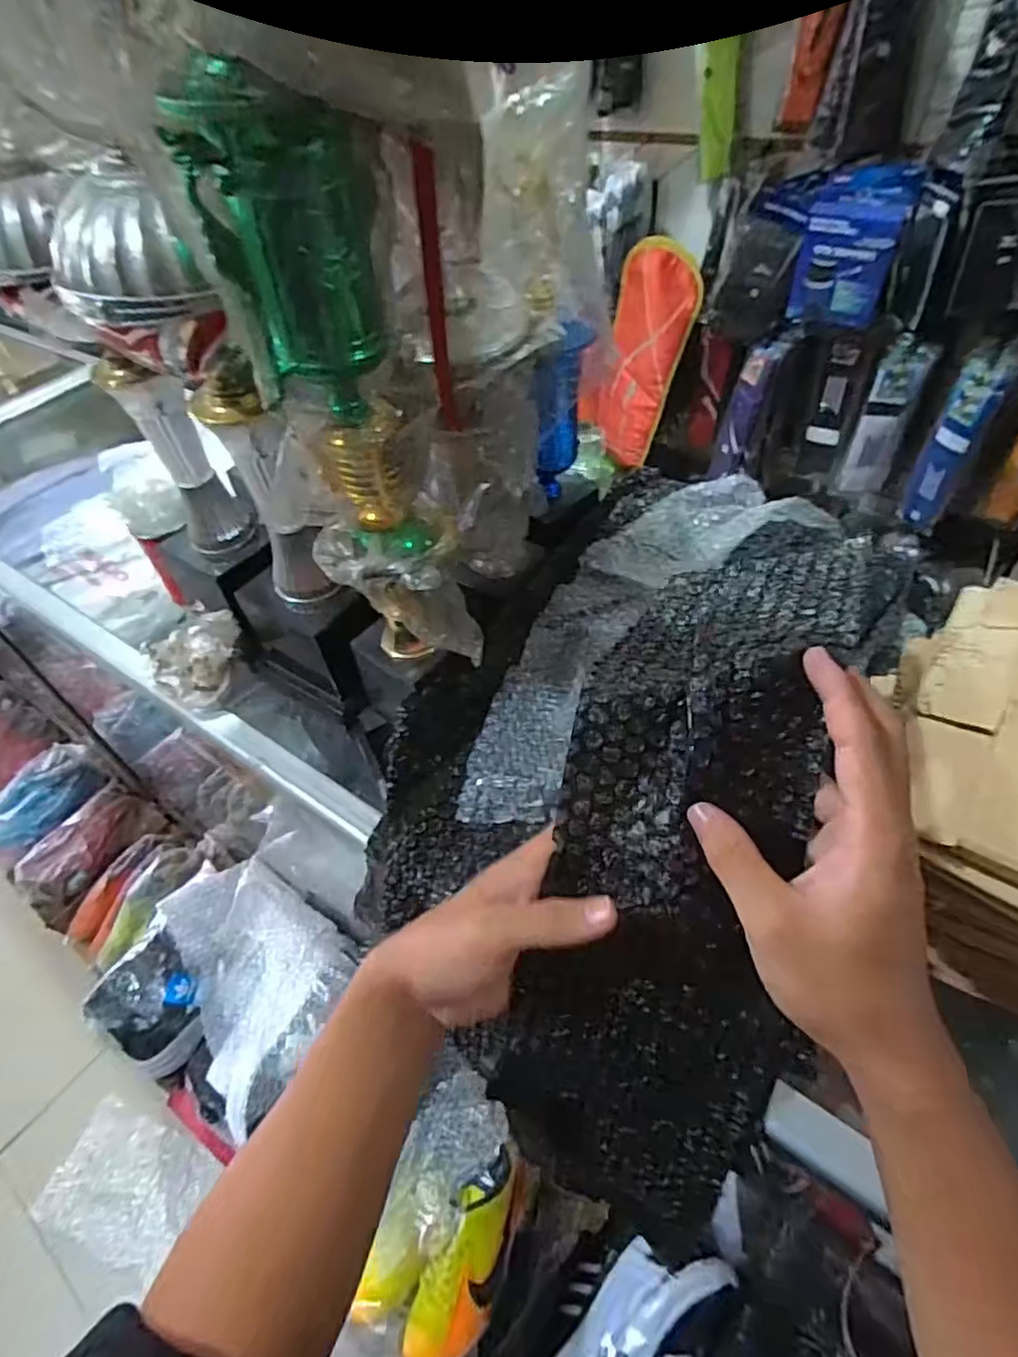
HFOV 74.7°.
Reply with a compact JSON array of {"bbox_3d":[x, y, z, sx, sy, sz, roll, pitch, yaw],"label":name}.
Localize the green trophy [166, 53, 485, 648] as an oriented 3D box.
[{"bbox_3d":[-0.086,-0.147,0.396,0.084,0.324,0.082,-10,49,-2],"label":"green trophy"}]

